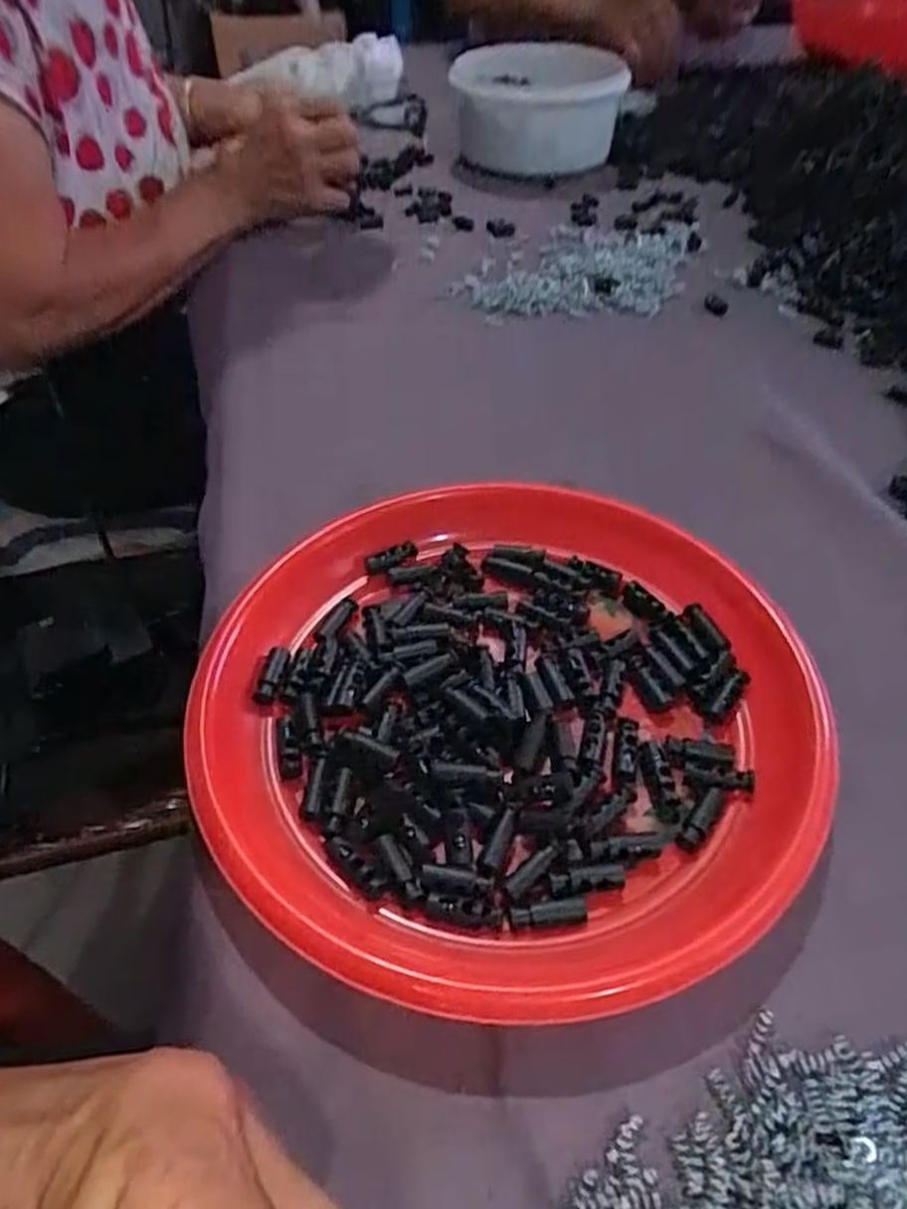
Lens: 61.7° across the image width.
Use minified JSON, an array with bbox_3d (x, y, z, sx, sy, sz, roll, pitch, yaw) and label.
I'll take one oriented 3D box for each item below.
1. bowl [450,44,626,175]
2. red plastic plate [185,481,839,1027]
[{"bbox_3d":[0.077,-0.485,0.749,0.153,0.078,0.140,-1,47,2],"label":"bowl"},{"bbox_3d":[0.021,0.035,0.293,0.216,0.025,0.229,-1,47,2],"label":"red plastic plate"}]

